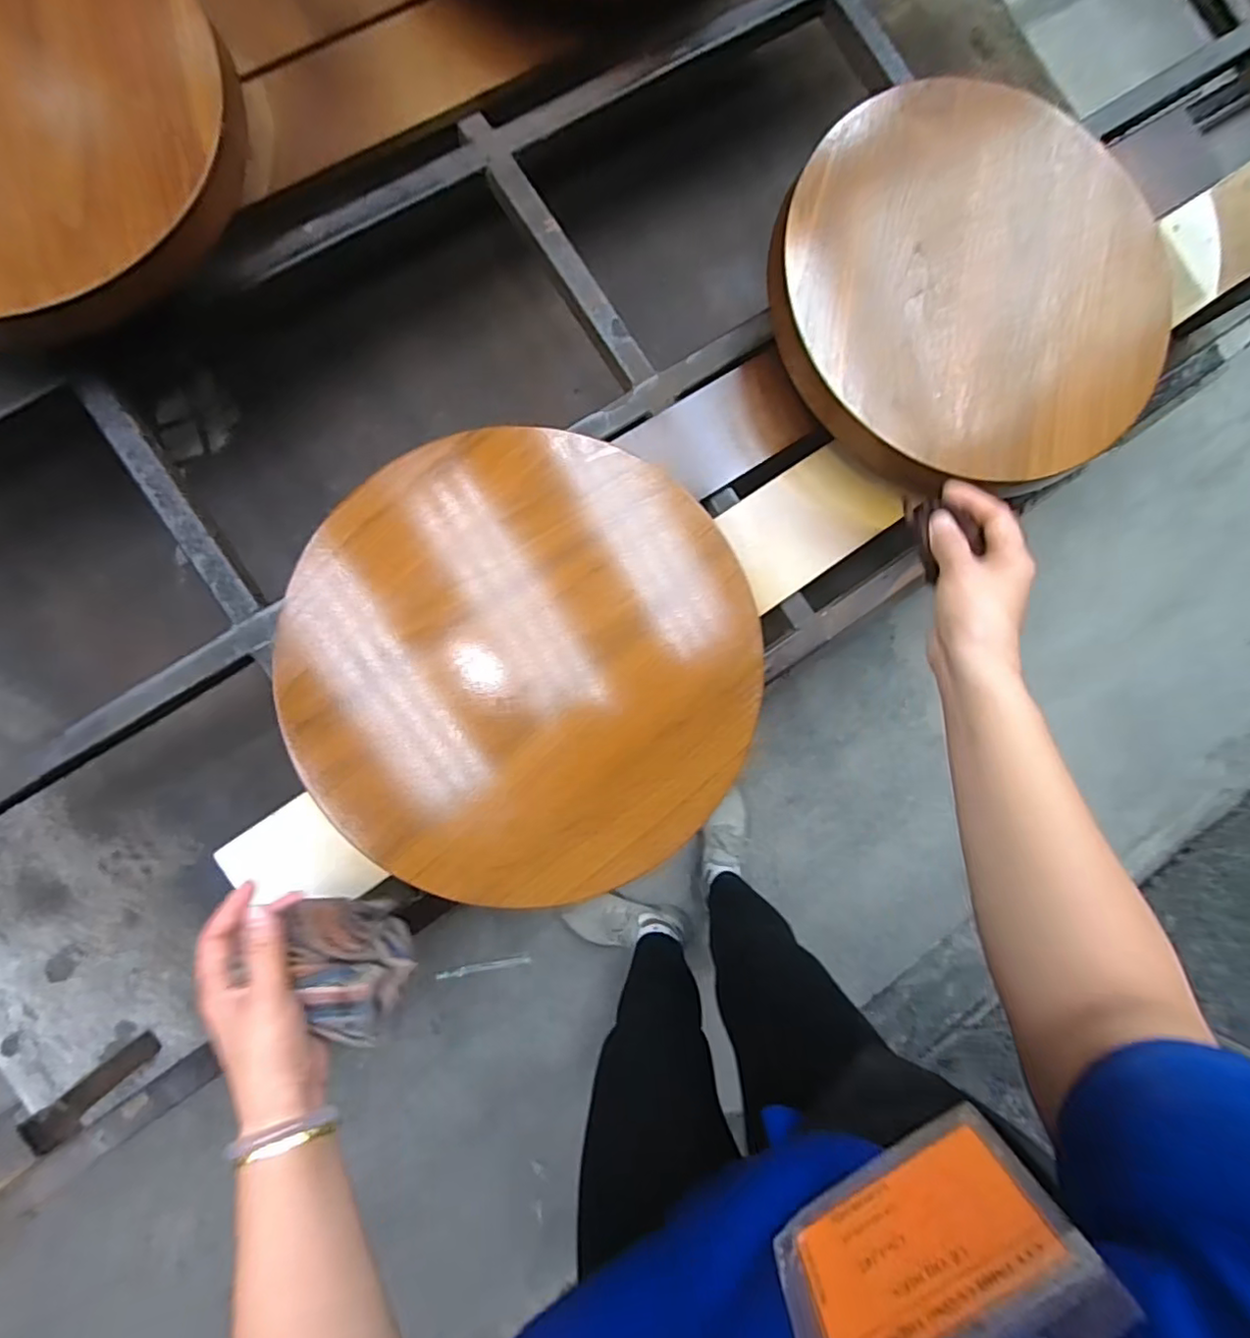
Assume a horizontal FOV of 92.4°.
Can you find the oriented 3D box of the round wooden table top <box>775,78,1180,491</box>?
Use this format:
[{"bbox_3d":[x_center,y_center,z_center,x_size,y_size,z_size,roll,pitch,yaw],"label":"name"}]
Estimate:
[{"bbox_3d":[0.355,-0.383,0.612,0.400,0.053,0.382,0,86,-6],"label":"round wooden table top"}]

